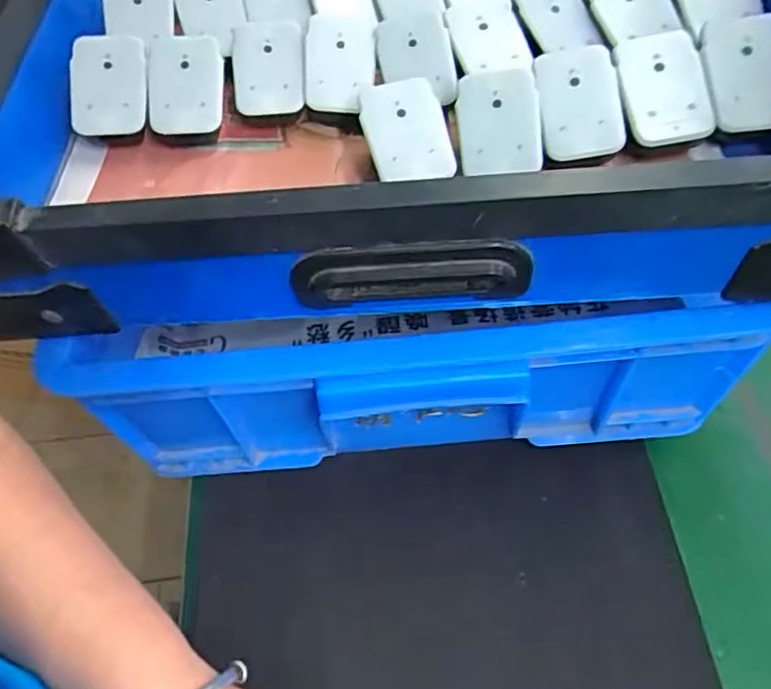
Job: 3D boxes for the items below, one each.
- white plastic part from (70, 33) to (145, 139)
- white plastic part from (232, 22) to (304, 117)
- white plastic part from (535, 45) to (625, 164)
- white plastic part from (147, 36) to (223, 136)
[{"bbox_3d":[-0.169,-0.159,0.384,0.044,0.008,0.062,-4,82,-5],"label":"white plastic part"},{"bbox_3d":[-0.075,-0.175,0.400,0.046,0.006,0.063,-7,79,11],"label":"white plastic part"},{"bbox_3d":[0.109,-0.136,0.354,0.045,0.005,0.069,-7,76,2],"label":"white plastic part"},{"bbox_3d":[-0.123,-0.161,0.391,0.043,0.012,0.068,-3,78,-9],"label":"white plastic part"}]

